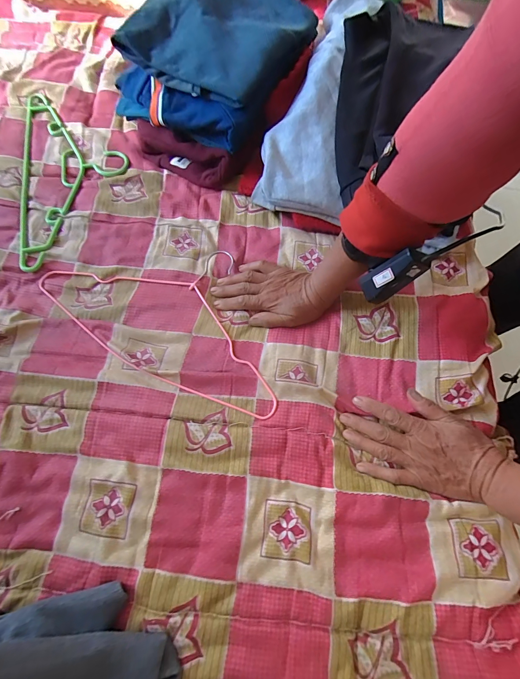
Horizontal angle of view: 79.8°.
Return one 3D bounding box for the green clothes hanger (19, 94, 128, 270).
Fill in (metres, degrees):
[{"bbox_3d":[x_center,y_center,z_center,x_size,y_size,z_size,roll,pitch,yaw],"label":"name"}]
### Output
[{"bbox_3d":[-0.314,-0.286,0.521,0.172,0.011,0.372,-11,69,-5],"label":"green clothes hanger"}]

